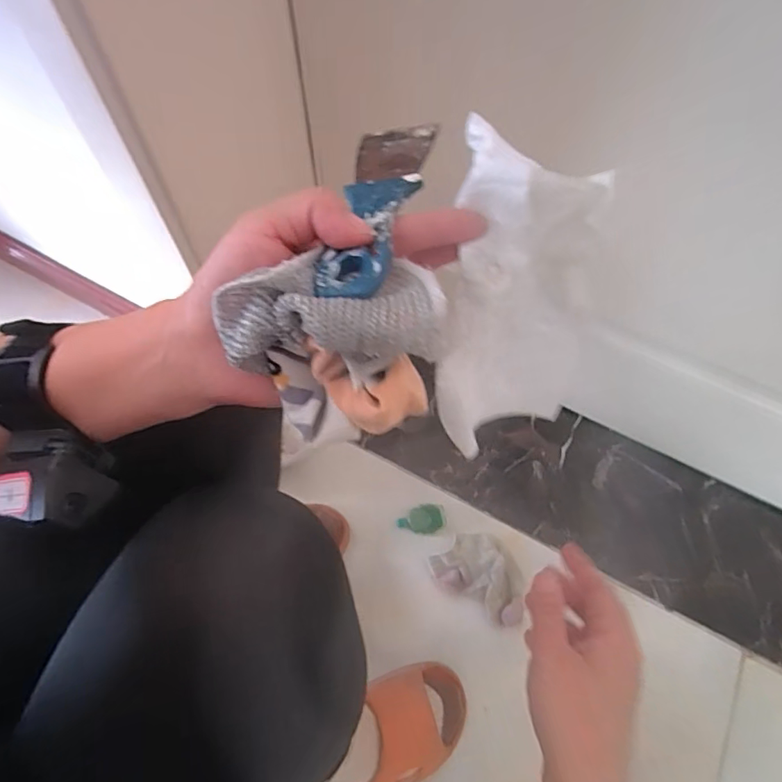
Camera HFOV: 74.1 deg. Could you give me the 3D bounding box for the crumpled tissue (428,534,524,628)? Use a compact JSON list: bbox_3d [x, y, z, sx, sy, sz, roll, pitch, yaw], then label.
[{"bbox_3d":[0.116,0.227,0.649,0.118,0.022,0.084,31,66,15],"label":"crumpled tissue"}]

